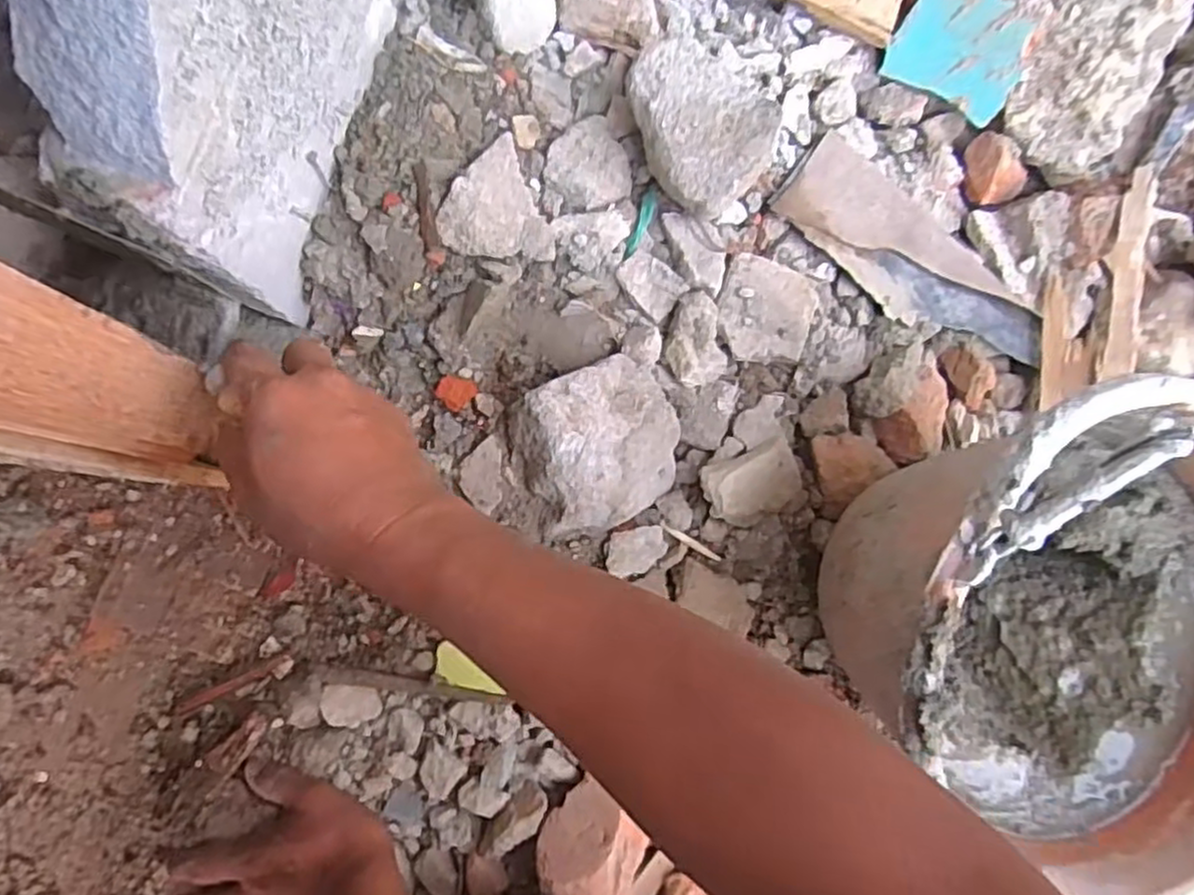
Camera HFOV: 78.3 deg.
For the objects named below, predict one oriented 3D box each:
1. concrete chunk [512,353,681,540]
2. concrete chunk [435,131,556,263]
[{"bbox_3d":[0.005,-0.002,0.516,0.113,0.060,0.105,1,83,-4],"label":"concrete chunk"},{"bbox_3d":[-0.071,-0.179,0.522,0.080,0.022,0.082,0,83,-4],"label":"concrete chunk"}]

